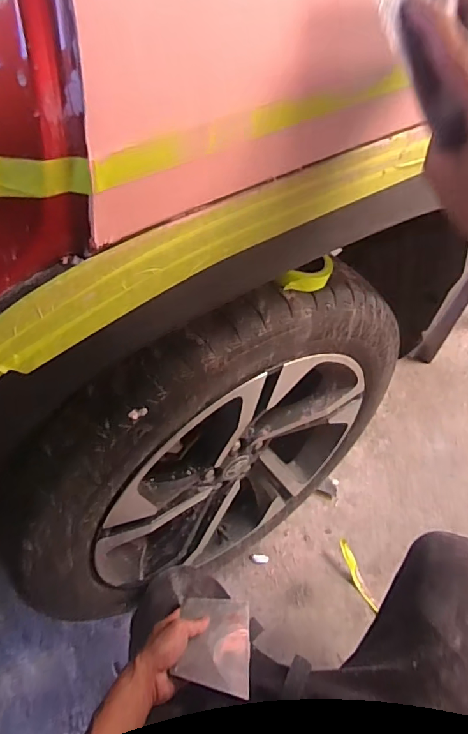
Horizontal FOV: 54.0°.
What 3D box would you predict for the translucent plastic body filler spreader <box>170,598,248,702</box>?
[{"bbox_3d":[-0.025,0.366,0.618,0.091,0.008,0.142,7,17,-2],"label":"translucent plastic body filler spreader"}]

